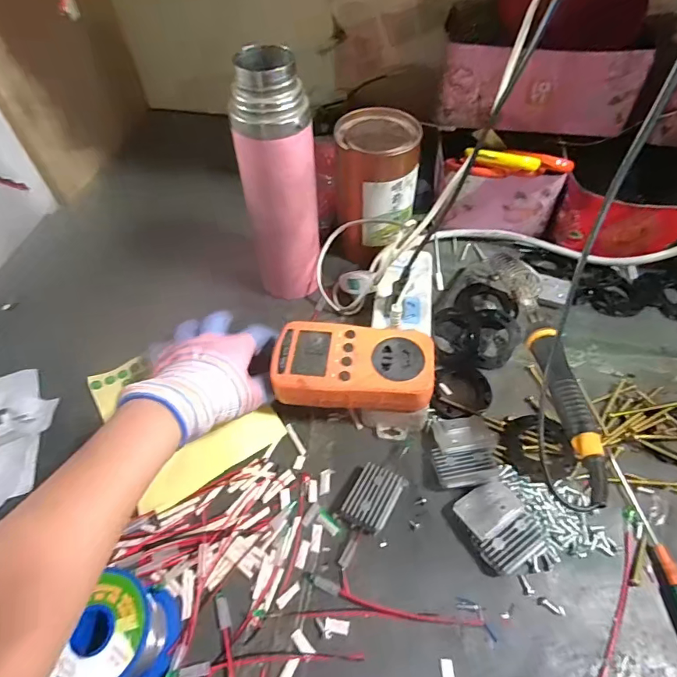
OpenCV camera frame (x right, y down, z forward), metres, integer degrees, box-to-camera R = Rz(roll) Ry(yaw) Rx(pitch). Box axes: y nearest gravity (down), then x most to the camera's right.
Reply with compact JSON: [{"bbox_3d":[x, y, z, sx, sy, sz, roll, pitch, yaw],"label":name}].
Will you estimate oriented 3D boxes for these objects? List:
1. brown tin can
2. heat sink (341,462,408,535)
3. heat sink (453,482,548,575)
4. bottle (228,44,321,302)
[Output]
[{"bbox_3d":[0.040,-0.153,0.478,0.081,0.136,0.090,-4,54,-1],"label":"brown tin can"},{"bbox_3d":[0.028,0.123,0.348,0.032,0.016,0.053,27,59,20],"label":"heat sink"},{"bbox_3d":[0.121,0.139,0.334,0.050,0.018,0.057,-25,57,-16],"label":"heat sink"},{"bbox_3d":[-0.052,-0.130,0.406,0.064,0.216,0.055,-8,54,-4],"label":"bottle"}]

